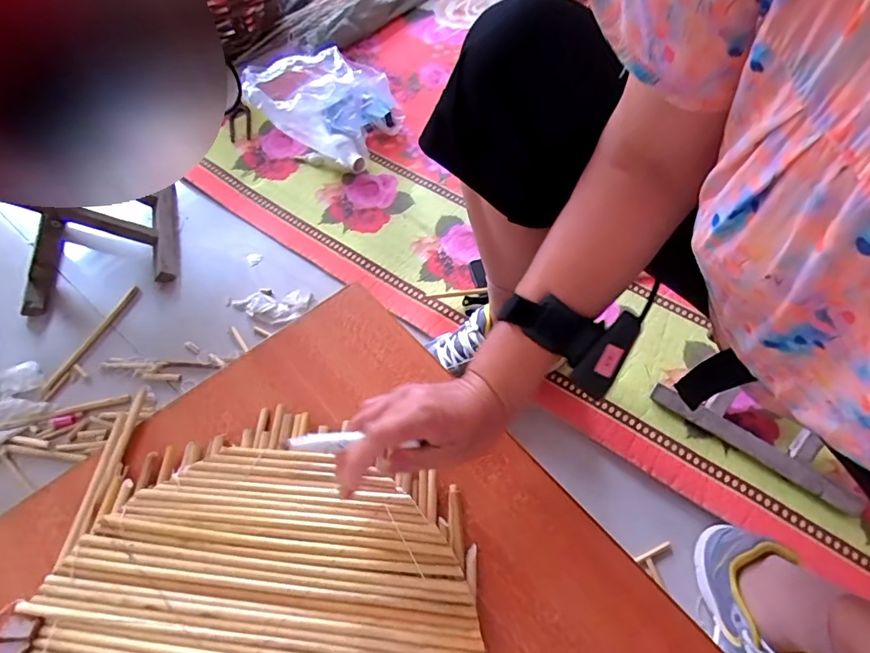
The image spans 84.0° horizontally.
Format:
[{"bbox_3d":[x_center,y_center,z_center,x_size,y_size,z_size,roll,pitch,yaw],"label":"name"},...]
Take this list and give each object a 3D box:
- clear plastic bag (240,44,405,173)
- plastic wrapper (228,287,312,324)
[{"bbox_3d":[-0.200,-0.433,0.931,0.256,0.188,0.193,-5,60,-2],"label":"clear plastic bag"},{"bbox_3d":[-0.280,-0.037,0.812,0.138,0.013,0.058,1,60,2],"label":"plastic wrapper"}]

